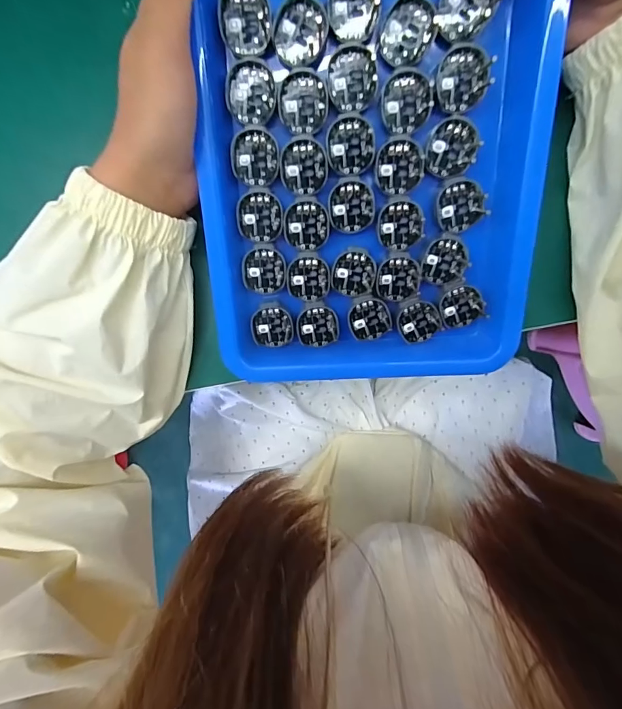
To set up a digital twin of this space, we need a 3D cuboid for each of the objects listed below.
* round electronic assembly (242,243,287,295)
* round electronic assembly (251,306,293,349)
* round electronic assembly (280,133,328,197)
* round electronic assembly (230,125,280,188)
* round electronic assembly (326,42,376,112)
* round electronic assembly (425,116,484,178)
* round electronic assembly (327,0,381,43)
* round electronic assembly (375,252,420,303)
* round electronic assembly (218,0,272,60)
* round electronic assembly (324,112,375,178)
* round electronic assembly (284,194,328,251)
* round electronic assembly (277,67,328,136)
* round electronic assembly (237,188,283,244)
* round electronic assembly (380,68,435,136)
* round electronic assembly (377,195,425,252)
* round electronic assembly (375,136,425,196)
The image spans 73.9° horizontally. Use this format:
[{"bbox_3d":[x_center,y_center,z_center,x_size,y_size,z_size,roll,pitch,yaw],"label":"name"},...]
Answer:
[{"bbox_3d":[-0.027,-0.050,0.241,0.025,0.007,0.028,0,111,-5],"label":"round electronic assembly"},{"bbox_3d":[-0.024,-0.016,0.254,0.025,0.004,0.026,-4,111,-11],"label":"round electronic assembly"},{"bbox_3d":[-0.004,-0.102,0.224,0.025,0.008,0.028,2,110,-3],"label":"round electronic assembly"},{"bbox_3d":[-0.029,-0.104,0.219,0.025,0.004,0.029,-4,110,-1],"label":"round electronic assembly"},{"bbox_3d":[0.020,-0.139,0.209,0.024,0.009,0.028,-21,107,10],"label":"round electronic assembly"},{"bbox_3d":[0.073,-0.109,0.217,0.026,0.008,0.027,0,96,2],"label":"round electronic assembly"},{"bbox_3d":[0.020,-0.167,0.196,0.024,0.007,0.029,8,110,-3],"label":"round electronic assembly"},{"bbox_3d":[0.051,-0.045,0.243,0.025,0.008,0.026,0,96,2],"label":"round electronic assembly"},{"bbox_3d":[-0.032,-0.161,0.200,0.024,0.004,0.030,-6,109,0],"label":"round electronic assembly"},{"bbox_3d":[0.021,-0.110,0.217,0.025,0.004,0.029,-8,111,2],"label":"round electronic assembly"},{"bbox_3d":[-0.003,-0.073,0.232,0.024,0.004,0.028,-6,112,-1],"label":"round electronic assembly"},{"bbox_3d":[-0.003,-0.130,0.213,0.024,0.009,0.028,-5,113,2],"label":"round electronic assembly"},{"bbox_3d":[-0.028,-0.077,0.230,0.024,0.004,0.028,0,110,-5],"label":"round electronic assembly"},{"bbox_3d":[0.049,-0.128,0.212,0.026,0.009,0.026,1,114,1],"label":"round electronic assembly"},{"bbox_3d":[0.050,-0.073,0.231,0.026,0.004,0.029,-6,112,5],"label":"round electronic assembly"},{"bbox_3d":[0.048,-0.101,0.222,0.027,0.007,0.027,-12,110,9],"label":"round electronic assembly"}]

